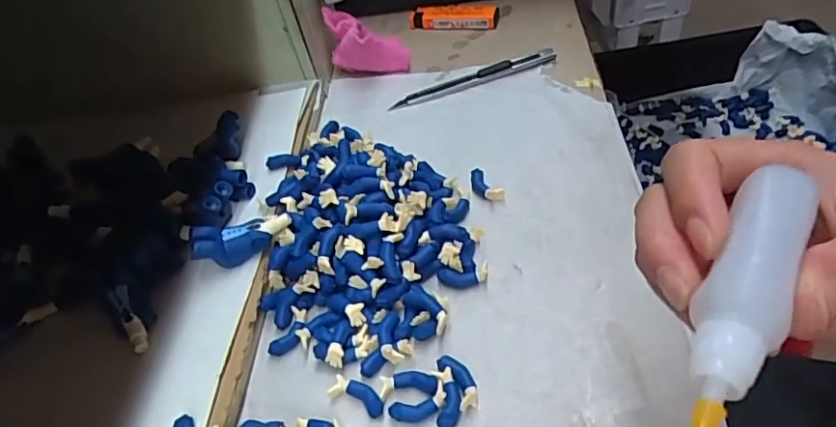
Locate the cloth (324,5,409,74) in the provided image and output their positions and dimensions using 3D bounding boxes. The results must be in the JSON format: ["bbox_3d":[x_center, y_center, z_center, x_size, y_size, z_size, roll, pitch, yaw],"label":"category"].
[{"bbox_3d":[-0.043,-0.143,0.473,0.068,0.044,0.026,0,47,12],"label":"cloth"}]

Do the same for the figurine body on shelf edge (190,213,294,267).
[{"bbox_3d":[-0.102,0.016,0.333,0.055,0.021,0.021,-17,46,-4],"label":"figurine body on shelf edge"}]

